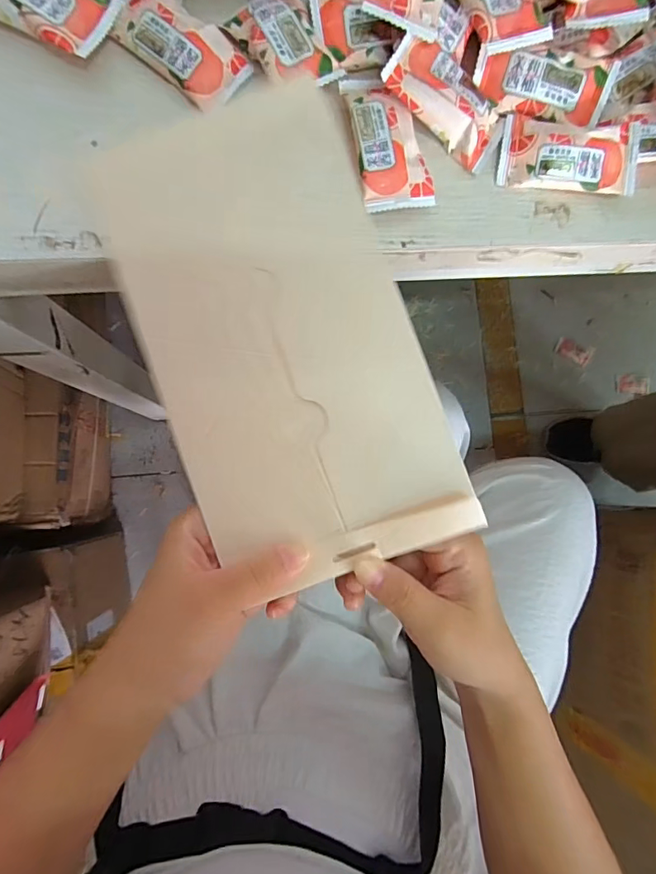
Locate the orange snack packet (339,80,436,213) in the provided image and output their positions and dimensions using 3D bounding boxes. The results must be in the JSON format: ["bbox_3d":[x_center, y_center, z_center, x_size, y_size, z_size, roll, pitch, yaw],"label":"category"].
[{"bbox_3d":[0.032,-0.160,0.257,0.038,0.015,0.075,-11,86,-7],"label":"orange snack packet"}]

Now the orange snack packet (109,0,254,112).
[{"bbox_3d":[-0.076,-0.206,0.247,0.070,0.013,0.040,40,82,-1],"label":"orange snack packet"}]

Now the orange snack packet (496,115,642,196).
[{"bbox_3d":[0.137,-0.160,0.267,0.075,0.018,0.039,4,84,-5],"label":"orange snack packet"}]

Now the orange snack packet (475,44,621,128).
[{"bbox_3d":[0.120,-0.196,0.265,0.075,0.015,0.028,7,84,-5],"label":"orange snack packet"}]

